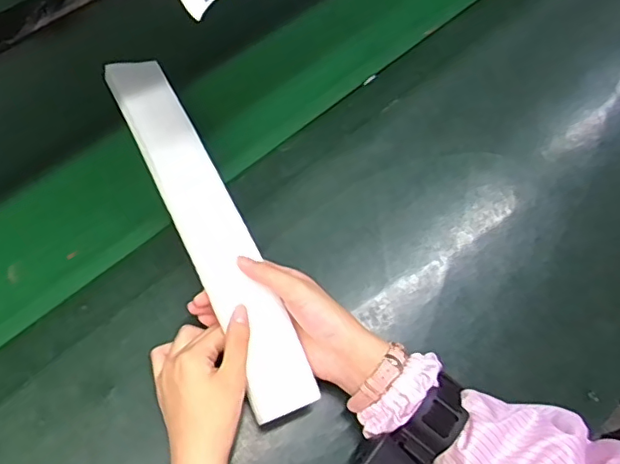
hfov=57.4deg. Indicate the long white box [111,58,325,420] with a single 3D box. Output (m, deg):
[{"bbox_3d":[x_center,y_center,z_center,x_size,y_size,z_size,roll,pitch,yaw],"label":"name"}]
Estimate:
[{"bbox_3d":[-0.095,-0.020,0.495,0.055,0.017,0.370,-23,65,-15],"label":"long white box"}]

